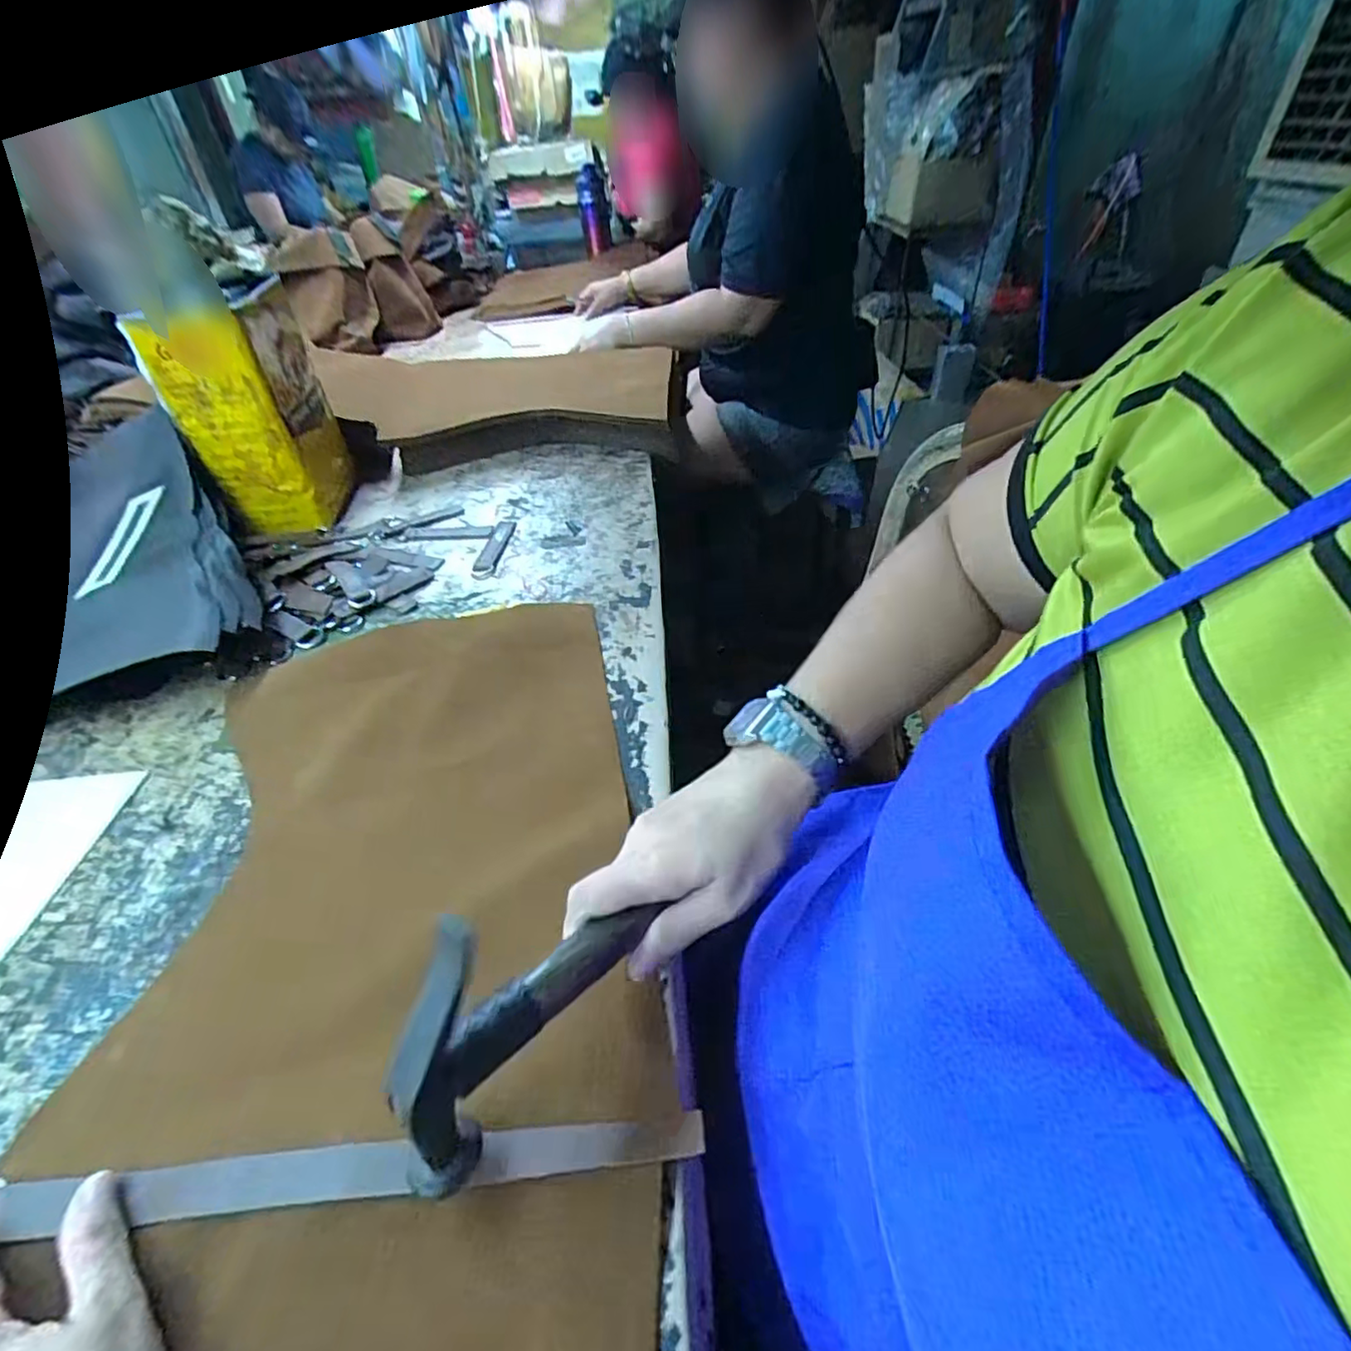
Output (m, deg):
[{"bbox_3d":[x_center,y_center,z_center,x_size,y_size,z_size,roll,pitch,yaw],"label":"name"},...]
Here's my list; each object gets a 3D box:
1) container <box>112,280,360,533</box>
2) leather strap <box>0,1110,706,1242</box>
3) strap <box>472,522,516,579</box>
[{"bbox_3d":[-0.470,-0.293,0.705,0.121,0.223,0.174,-11,42,-7],"label":"container"},{"bbox_3d":[-0.144,0.221,0.279,0.311,0.008,0.020,-6,42,-1],"label":"leather strap"},{"bbox_3d":[-0.197,-0.140,0.681,0.028,0.005,0.112,2,42,7],"label":"strap"}]

